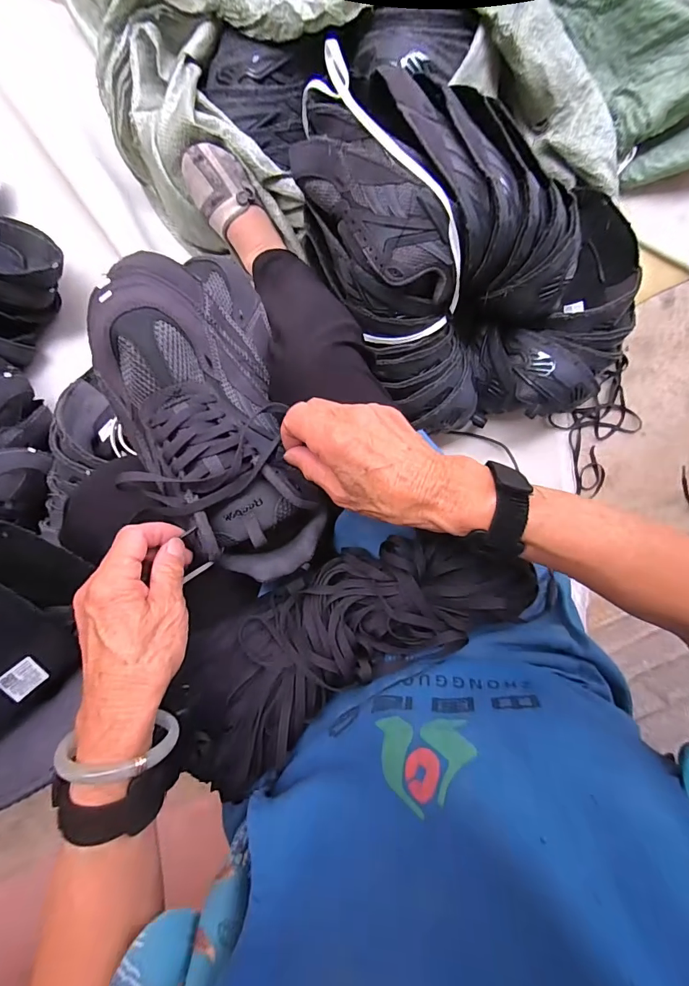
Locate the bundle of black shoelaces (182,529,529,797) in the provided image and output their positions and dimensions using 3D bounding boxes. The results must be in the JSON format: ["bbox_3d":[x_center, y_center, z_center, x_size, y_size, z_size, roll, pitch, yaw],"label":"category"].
[{"bbox_3d":[-0.008,0.123,0.344,0.309,0.058,0.111,-31,98,1],"label":"bundle of black shoelaces"}]

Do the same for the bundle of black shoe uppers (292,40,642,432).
[{"bbox_3d":[0.189,-0.311,0.565,0.454,0.185,0.424,-10,98,-2],"label":"bundle of black shoe uppers"}]

